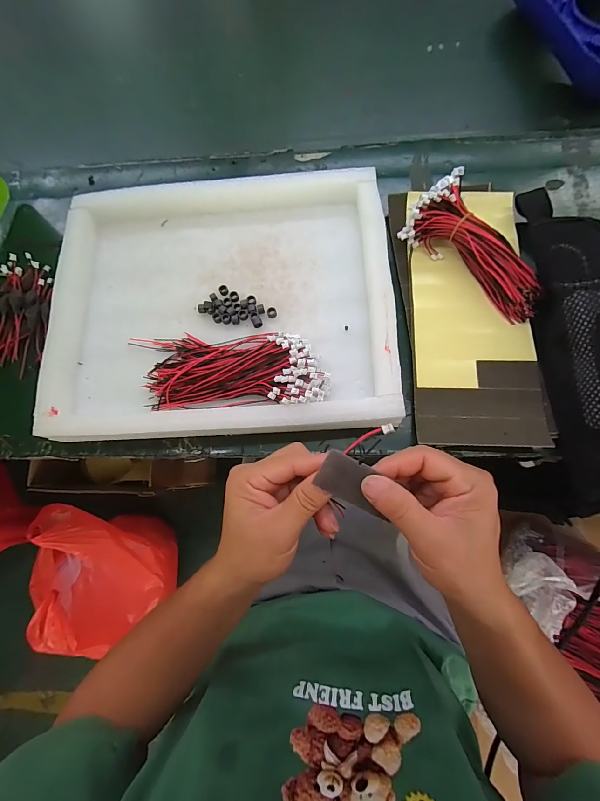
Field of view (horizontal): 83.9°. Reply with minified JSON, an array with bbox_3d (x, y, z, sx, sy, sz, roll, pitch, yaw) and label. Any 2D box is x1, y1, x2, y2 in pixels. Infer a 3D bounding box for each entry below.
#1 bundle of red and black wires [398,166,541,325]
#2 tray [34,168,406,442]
[{"bbox_3d":[0.192,-0.159,0.357,0.075,0.047,0.169,-40,78,-9],"label":"bundle of red and black wires"},{"bbox_3d":[-0.083,-0.112,0.352,0.350,0.035,0.290,-2,77,0],"label":"tray"}]

